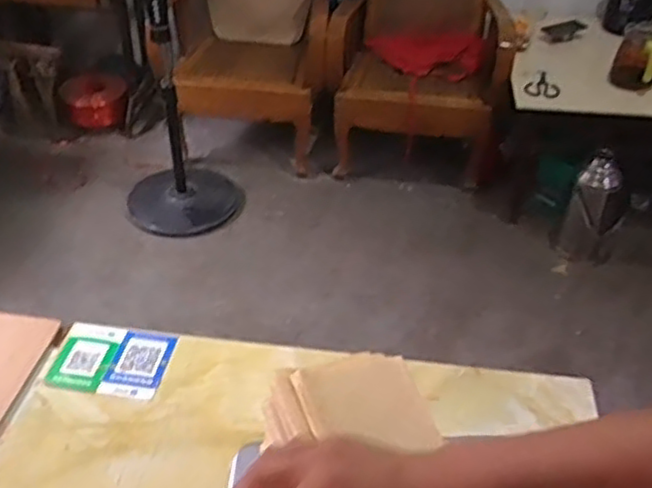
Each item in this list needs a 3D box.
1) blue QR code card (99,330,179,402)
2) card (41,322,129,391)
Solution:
[{"bbox_3d":[-0.273,0.174,0.995,0.085,0.005,0.121,4,39,9],"label":"blue QR code card"},{"bbox_3d":[-0.355,0.163,1.009,0.084,0.009,0.121,8,40,6],"label":"card"}]

